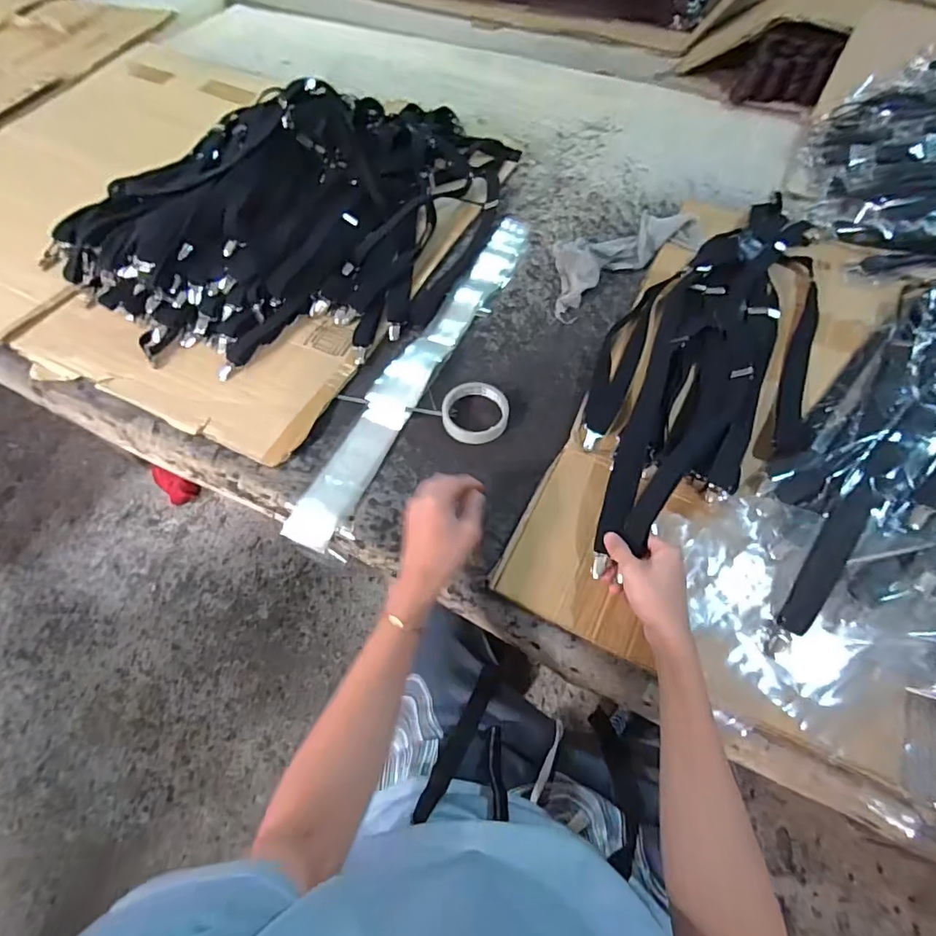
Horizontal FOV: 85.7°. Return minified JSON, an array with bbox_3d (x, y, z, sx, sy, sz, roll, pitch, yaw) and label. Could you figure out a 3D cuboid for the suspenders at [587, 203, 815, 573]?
[{"bbox_3d":[0.344,-0.168,0.698,0.259,0.045,0.698,28,63,18],"label":"suspenders"}]

